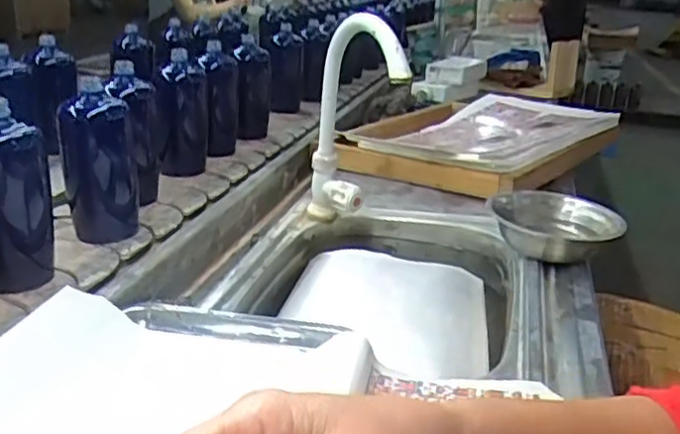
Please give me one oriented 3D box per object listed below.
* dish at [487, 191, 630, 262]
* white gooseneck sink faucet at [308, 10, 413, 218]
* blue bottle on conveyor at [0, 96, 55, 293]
[{"bbox_3d":[0.271,0.016,0.873,0.162,0.047,0.160,8,19,9],"label":"dish"},{"bbox_3d":[0.007,-0.129,0.907,0.055,0.331,0.134,-8,50,-28],"label":"white gooseneck sink faucet"},{"bbox_3d":[-0.344,-0.019,0.704,0.074,0.172,0.062,2,19,-9],"label":"blue bottle on conveyor"}]

